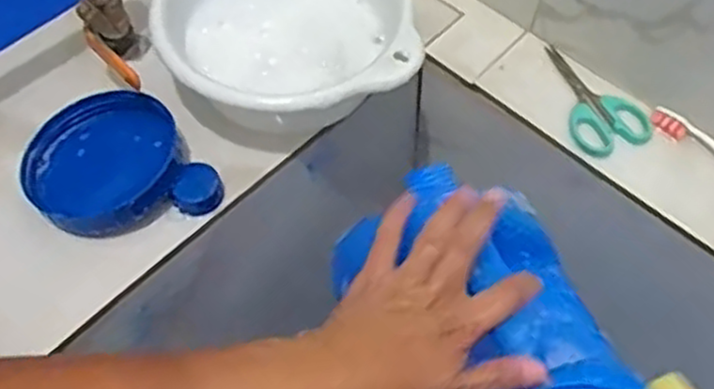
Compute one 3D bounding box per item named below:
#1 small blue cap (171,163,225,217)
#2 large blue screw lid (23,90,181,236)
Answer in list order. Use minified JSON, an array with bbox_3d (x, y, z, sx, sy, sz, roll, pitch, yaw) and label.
[{"bbox_3d":[-0.124,-0.004,0.587,0.037,0.014,0.035,1,58,-1],"label":"small blue cap"},{"bbox_3d":[-0.196,-0.026,0.589,0.114,0.037,0.118,1,58,-1],"label":"large blue screw lid"}]

